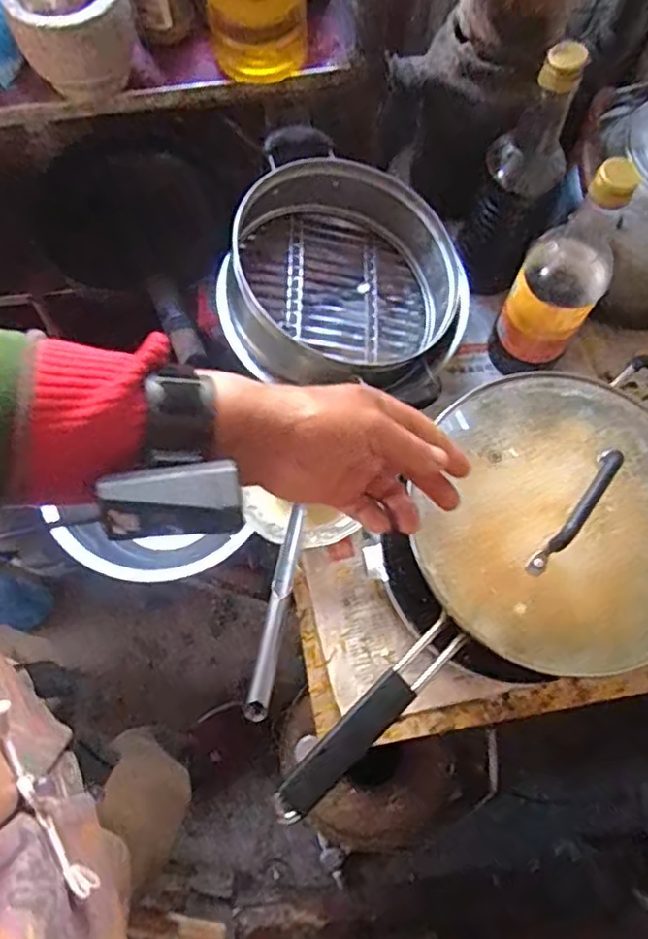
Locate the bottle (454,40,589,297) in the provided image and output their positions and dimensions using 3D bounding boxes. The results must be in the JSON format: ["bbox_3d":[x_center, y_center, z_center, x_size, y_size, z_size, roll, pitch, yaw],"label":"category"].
[{"bbox_3d":[0.201,-0.295,0.672,0.075,0.274,0.088,13,73,2],"label":"bottle"}]

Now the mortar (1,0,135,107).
[{"bbox_3d":[-0.251,-0.443,0.653,0.112,0.105,0.096,-21,74,-8],"label":"mortar"}]

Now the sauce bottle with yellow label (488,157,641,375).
[{"bbox_3d":[0.234,-0.179,0.651,0.088,0.288,0.070,32,74,8],"label":"sauce bottle with yellow label"}]

